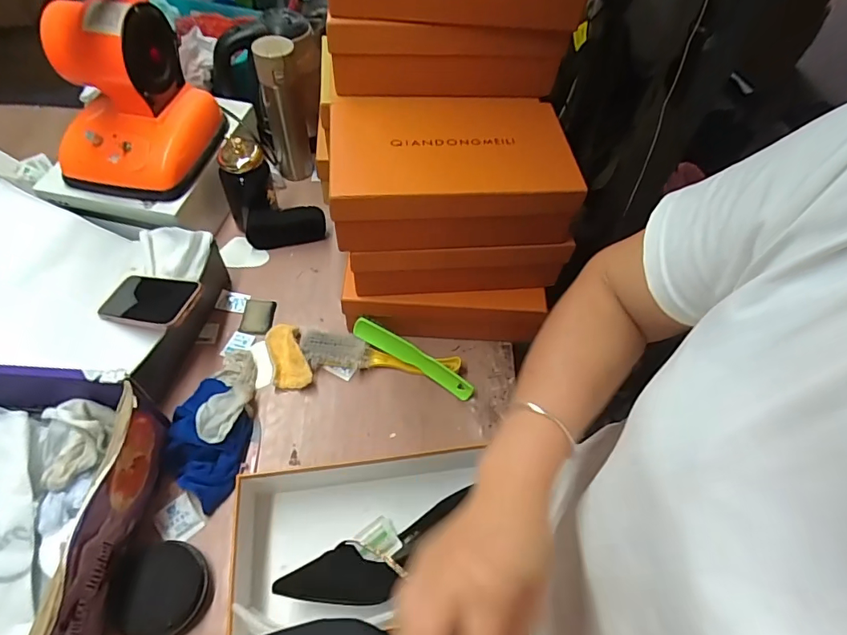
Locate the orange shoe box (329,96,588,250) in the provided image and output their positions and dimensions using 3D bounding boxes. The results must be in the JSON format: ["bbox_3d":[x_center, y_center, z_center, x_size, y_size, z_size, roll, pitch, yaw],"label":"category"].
[{"bbox_3d":[0.028,-0.198,0.620,0.277,0.084,0.216,-3,56,-7],"label":"orange shoe box"}]

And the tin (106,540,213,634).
[{"bbox_3d":[-0.281,0.289,0.512,0.098,0.035,0.090,2,55,-3],"label":"tin"}]

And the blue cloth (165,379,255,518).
[{"bbox_3d":[-0.269,0.150,0.603,0.091,0.046,0.160,7,55,0],"label":"blue cloth"}]

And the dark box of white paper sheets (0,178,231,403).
[{"bbox_3d":[-0.467,-0.023,0.654,0.344,0.126,0.249,10,55,2],"label":"dark box of white paper sheets"}]

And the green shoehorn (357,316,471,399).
[{"bbox_3d":[-0.013,0.057,0.681,0.188,0.037,0.023,32,58,-2],"label":"green shoehorn"}]

